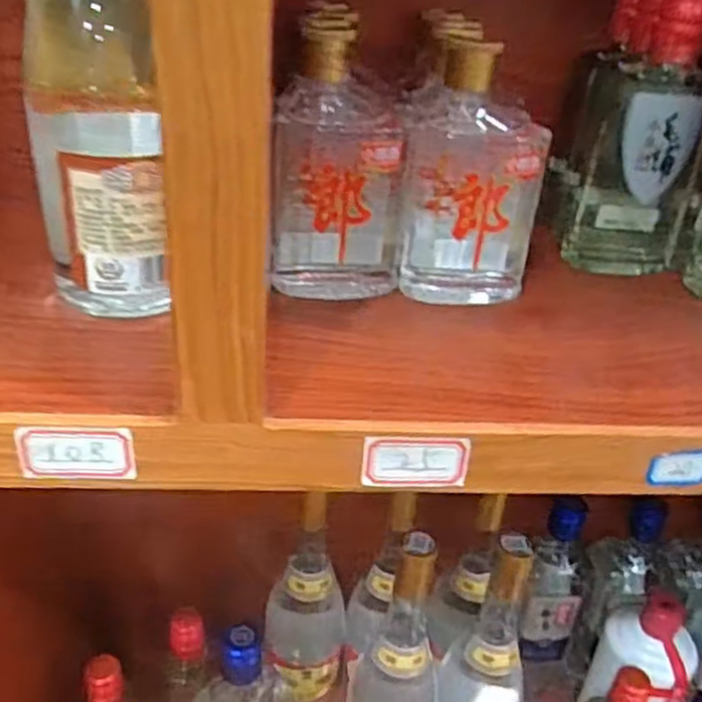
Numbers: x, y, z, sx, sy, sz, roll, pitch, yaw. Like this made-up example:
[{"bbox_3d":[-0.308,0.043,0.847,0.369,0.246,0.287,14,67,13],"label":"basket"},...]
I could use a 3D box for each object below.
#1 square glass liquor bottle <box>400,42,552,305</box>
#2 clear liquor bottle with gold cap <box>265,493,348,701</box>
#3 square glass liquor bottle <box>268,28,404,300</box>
[{"bbox_3d":[0.061,-0.085,0.369,0.071,0.120,0.034,9,30,6],"label":"square glass liquor bottle"},{"bbox_3d":[-0.039,0.231,0.655,0.068,0.250,0.066,-12,34,-27],"label":"clear liquor bottle with gold cap"},{"bbox_3d":[-0.005,-0.088,0.361,0.067,0.123,0.035,4,30,-2],"label":"square glass liquor bottle"}]

